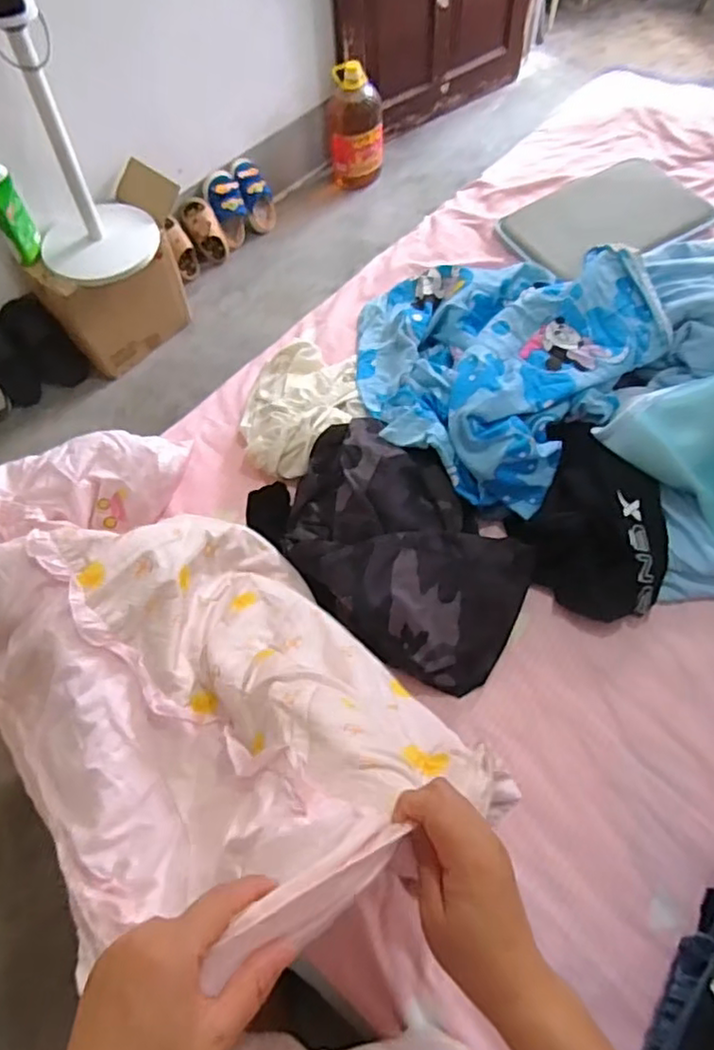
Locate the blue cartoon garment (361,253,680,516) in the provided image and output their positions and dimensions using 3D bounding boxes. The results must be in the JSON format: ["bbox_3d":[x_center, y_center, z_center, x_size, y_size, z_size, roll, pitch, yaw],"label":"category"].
[{"bbox_3d":[0.196,-0.278,0.988,0.425,0.115,0.451,-1,62,3],"label":"blue cartoon garment"}]

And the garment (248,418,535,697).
[{"bbox_3d":[0.045,0.024,0.875,0.251,0.095,0.408,-40,67,-17],"label":"garment"}]

